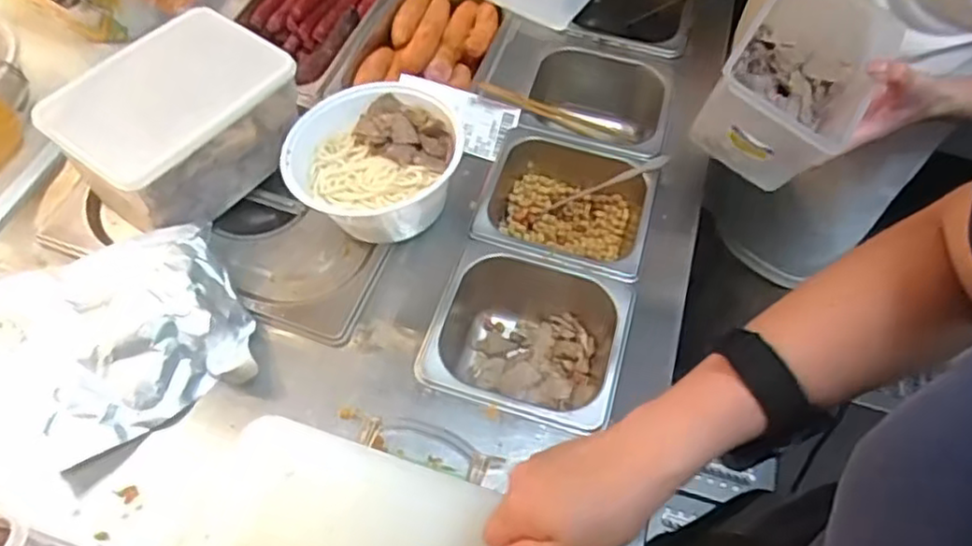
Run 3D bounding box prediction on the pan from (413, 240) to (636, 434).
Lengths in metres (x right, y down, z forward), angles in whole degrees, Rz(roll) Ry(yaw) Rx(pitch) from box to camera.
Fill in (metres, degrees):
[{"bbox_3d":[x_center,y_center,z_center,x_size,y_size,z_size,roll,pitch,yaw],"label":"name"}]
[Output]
[{"bbox_3d":[0.037,0.077,0.669,0.172,0.100,0.162,16,58,7],"label":"pan"}]

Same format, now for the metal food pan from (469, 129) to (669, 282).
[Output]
[{"bbox_3d":[0.086,-0.062,0.734,0.166,0.075,0.154,16,58,7],"label":"metal food pan"}]

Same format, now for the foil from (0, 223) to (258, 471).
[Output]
[{"bbox_3d":[-0.311,0.043,0.578,0.190,0.058,0.177,-26,63,-19],"label":"foil"}]

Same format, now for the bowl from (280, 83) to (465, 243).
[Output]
[{"bbox_3d":[-0.110,-0.104,0.673,0.164,0.087,0.144,-25,62,-18],"label":"bowl"}]

